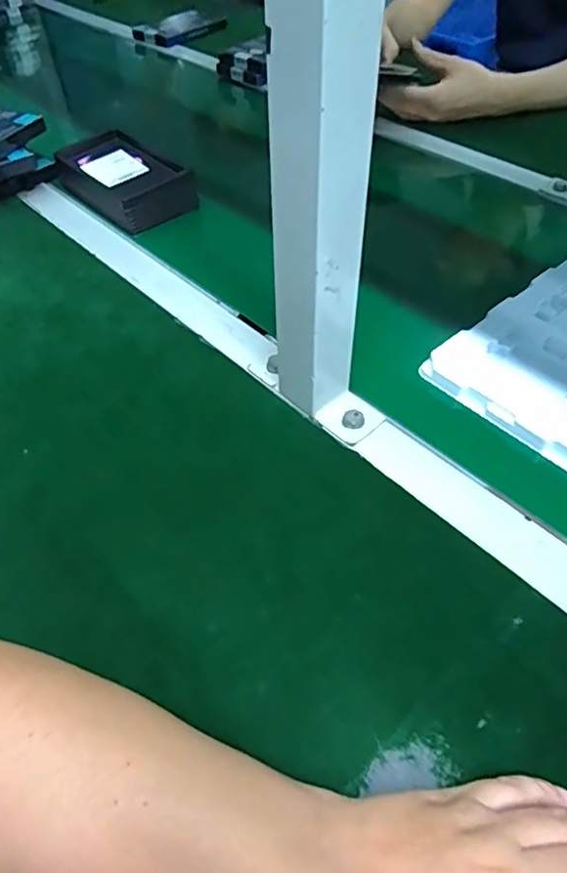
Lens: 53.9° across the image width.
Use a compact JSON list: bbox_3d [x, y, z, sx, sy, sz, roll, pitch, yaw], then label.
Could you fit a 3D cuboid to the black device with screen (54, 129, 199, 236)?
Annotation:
[{"bbox_3d":[-0.184,-0.301,0.650,0.107,0.039,0.166,-32,56,-24],"label":"black device with screen"}]

